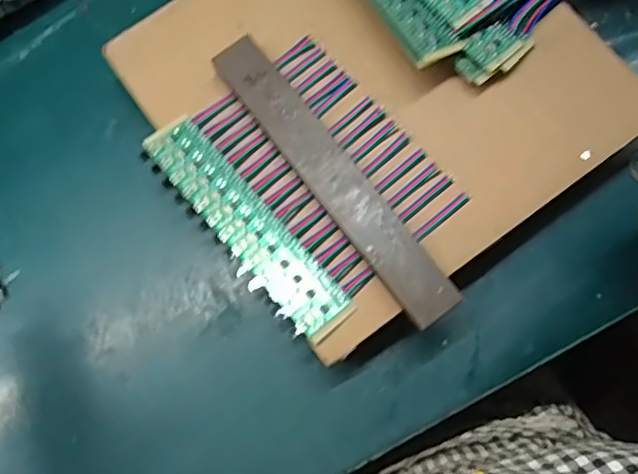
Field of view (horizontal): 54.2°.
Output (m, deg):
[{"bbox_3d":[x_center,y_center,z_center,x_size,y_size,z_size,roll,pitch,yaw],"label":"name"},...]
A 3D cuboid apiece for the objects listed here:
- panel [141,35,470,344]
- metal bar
[{"bbox_3d":[-0.009,-0.037,0.387,0.131,0.016,0.157,-39,78,-11],"label":"panel"},{"bbox_3d":[0.007,-0.037,0.370,0.030,0.005,0.205,-37,77,-3],"label":"metal bar"}]

